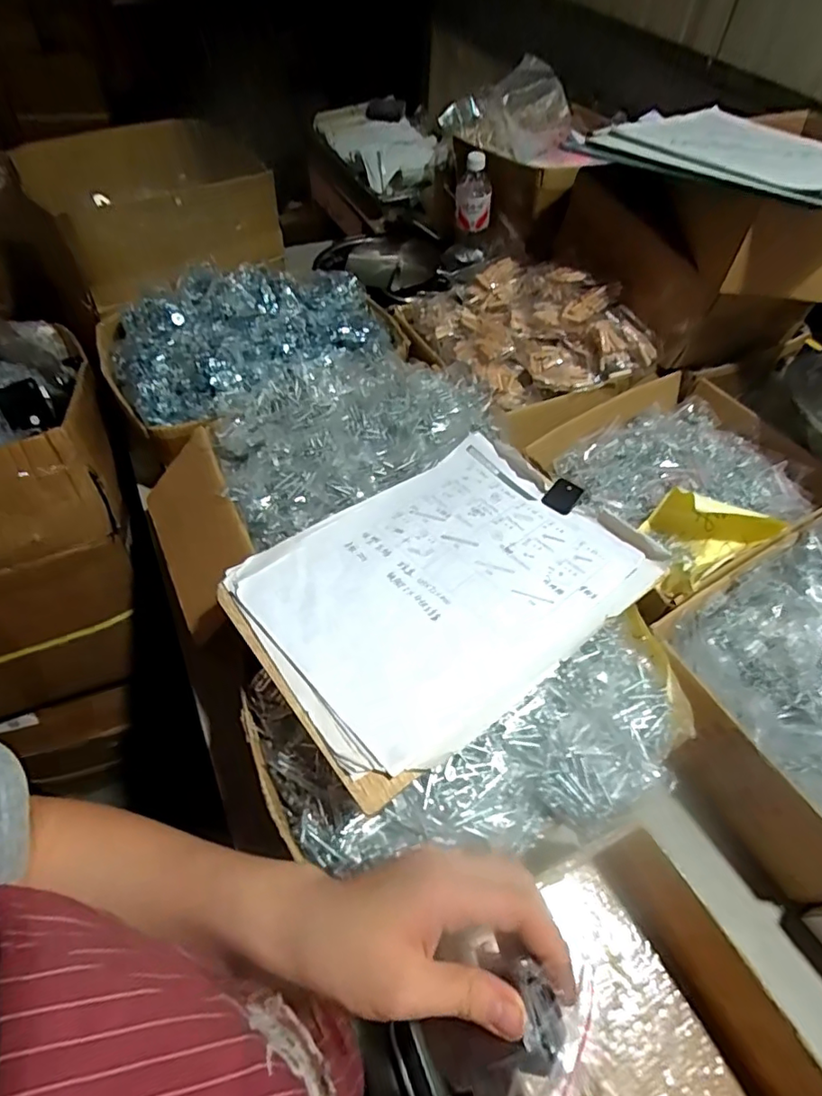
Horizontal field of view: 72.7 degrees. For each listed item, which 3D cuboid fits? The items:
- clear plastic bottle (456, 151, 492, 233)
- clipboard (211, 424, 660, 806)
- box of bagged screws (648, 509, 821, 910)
[{"bbox_3d":[0.108,-0.606,0.963,0.063,0.118,0.047,7,53,2],"label":"clear plastic bottle"},{"bbox_3d":[0.027,0.026,0.469,0.311,0.020,0.227,-31,61,-23],"label":"clipboard"},{"bbox_3d":[0.411,0.137,0.562,0.334,0.133,0.257,-27,59,-22],"label":"box of bagged screws"}]

